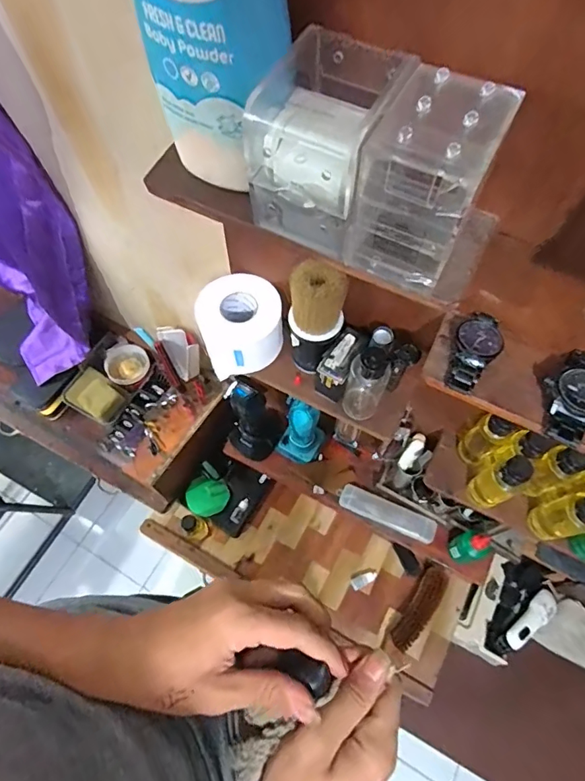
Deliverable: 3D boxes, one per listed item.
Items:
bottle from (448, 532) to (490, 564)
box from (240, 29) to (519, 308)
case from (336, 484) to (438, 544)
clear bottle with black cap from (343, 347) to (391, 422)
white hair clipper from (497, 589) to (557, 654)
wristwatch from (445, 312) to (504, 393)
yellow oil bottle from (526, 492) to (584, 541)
[{"bbox_3d":[0.264,0.236,0.698,0.034,0.089,0.040,-17,66,-8],"label":"bottle"},{"bbox_3d":[0.053,-0.129,0.280,0.146,0.097,0.088,27,68,12],"label":"box"},{"bbox_3d":[0.153,0.199,0.758,0.163,0.017,0.042,22,67,10],"label":"case"},{"bbox_3d":[0.076,-0.005,0.487,0.038,0.106,0.039,0,65,0],"label":"clear bottle with black cap"},{"bbox_3d":[0.463,0.452,0.911,0.165,0.033,0.049,-28,68,-25],"label":"white hair clipper"},{"bbox_3d":[0.152,-0.036,0.387,0.036,0.016,0.075,33,69,15],"label":"wristwatch"},{"bbox_3d":[0.294,0.137,0.501,0.032,0.119,0.038,-13,65,-6],"label":"yellow oil bottle"}]

